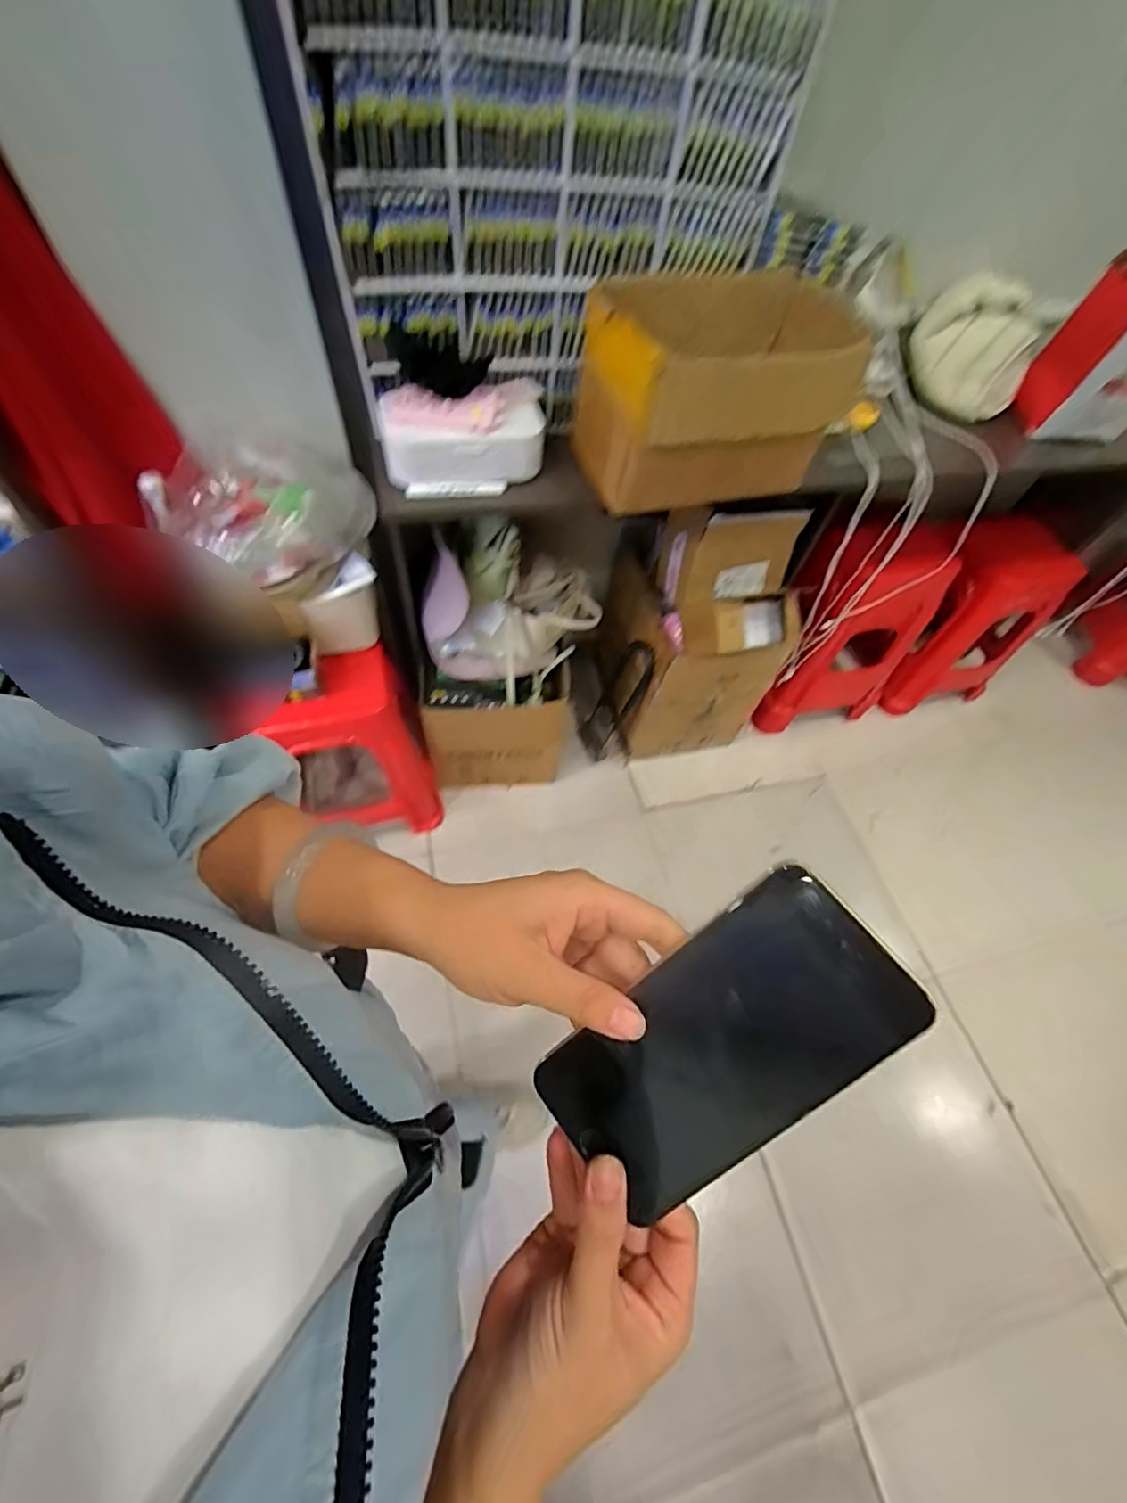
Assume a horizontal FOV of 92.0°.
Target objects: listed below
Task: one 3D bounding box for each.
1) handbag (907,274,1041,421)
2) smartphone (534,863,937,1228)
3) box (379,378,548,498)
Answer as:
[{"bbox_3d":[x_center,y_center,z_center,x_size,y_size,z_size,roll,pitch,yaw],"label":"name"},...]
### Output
[{"bbox_3d":[0.824,-0.816,1.092,0.221,0.162,0.188,31,61,13],"label":"handbag"},{"bbox_3d":[0.063,0.120,0.221,0.148,0.006,0.075,-44,72,10],"label":"smartphone"},{"bbox_3d":[-0.153,-0.485,0.835,0.244,0.104,0.138,-11,61,-12],"label":"box"}]

